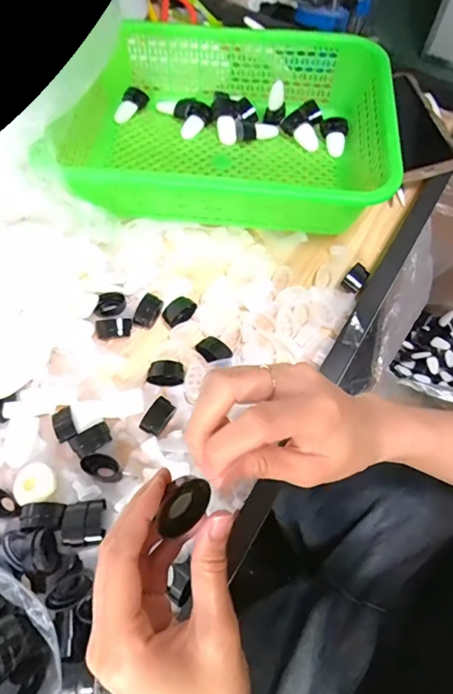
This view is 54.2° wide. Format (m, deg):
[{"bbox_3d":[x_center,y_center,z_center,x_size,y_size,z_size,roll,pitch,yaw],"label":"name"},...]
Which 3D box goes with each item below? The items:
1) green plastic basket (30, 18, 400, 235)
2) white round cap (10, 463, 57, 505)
[{"bbox_3d":[0.002,-0.243,0.484,0.341,0.083,0.269,3,65,2],"label":"green plastic basket"},{"bbox_3d":[-0.156,0.110,0.358,0.035,0.013,0.030,-16,66,-7],"label":"white round cap"}]

